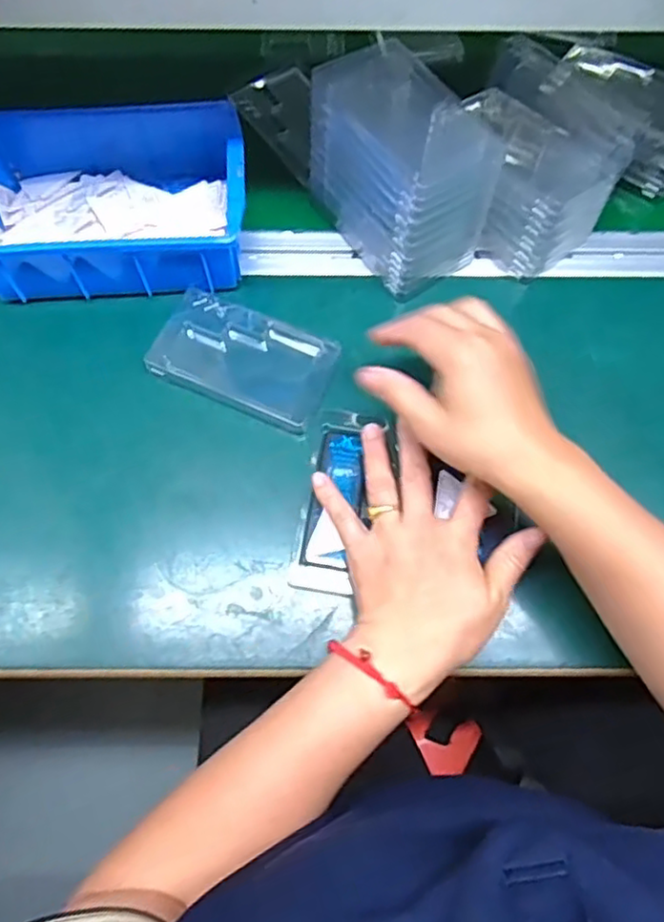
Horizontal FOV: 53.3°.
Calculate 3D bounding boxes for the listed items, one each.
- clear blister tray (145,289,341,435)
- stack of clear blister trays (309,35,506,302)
[{"bbox_3d":[-0.066,-0.076,0.490,0.126,0.015,0.073,23,72,7],"label":"clear blister tray"},{"bbox_3d":[0.049,-0.212,0.488,0.083,0.103,0.128,-33,74,-11],"label":"stack of clear blister trays"}]

